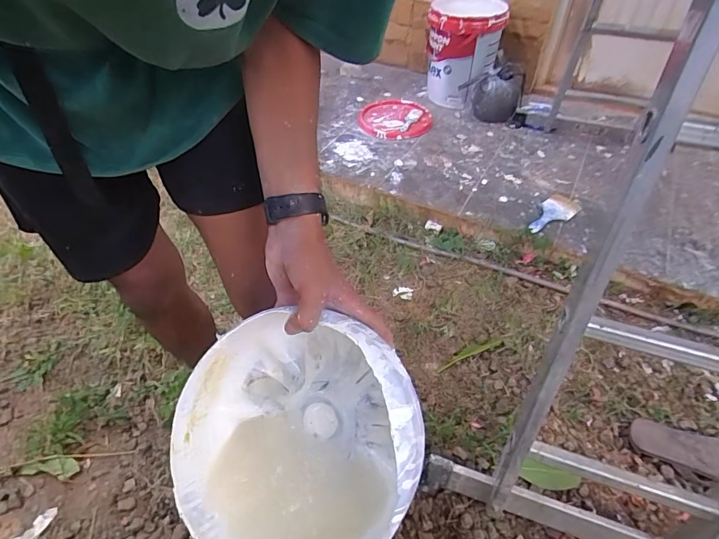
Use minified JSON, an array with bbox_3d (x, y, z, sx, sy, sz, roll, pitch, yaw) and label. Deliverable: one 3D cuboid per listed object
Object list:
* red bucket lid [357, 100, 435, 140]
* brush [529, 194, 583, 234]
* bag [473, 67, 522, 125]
[{"bbox_3d":[0.145,-0.636,1.805,0.287,0.032,0.313,0,45,0],"label":"red bucket lid"},{"bbox_3d":[0.618,-0.179,1.371,0.246,0.024,0.108,-31,53,-28],"label":"brush"},{"bbox_3d":[0.563,-0.706,1.738,0.177,0.186,0.103,-3,45,-4],"label":"bag"}]

